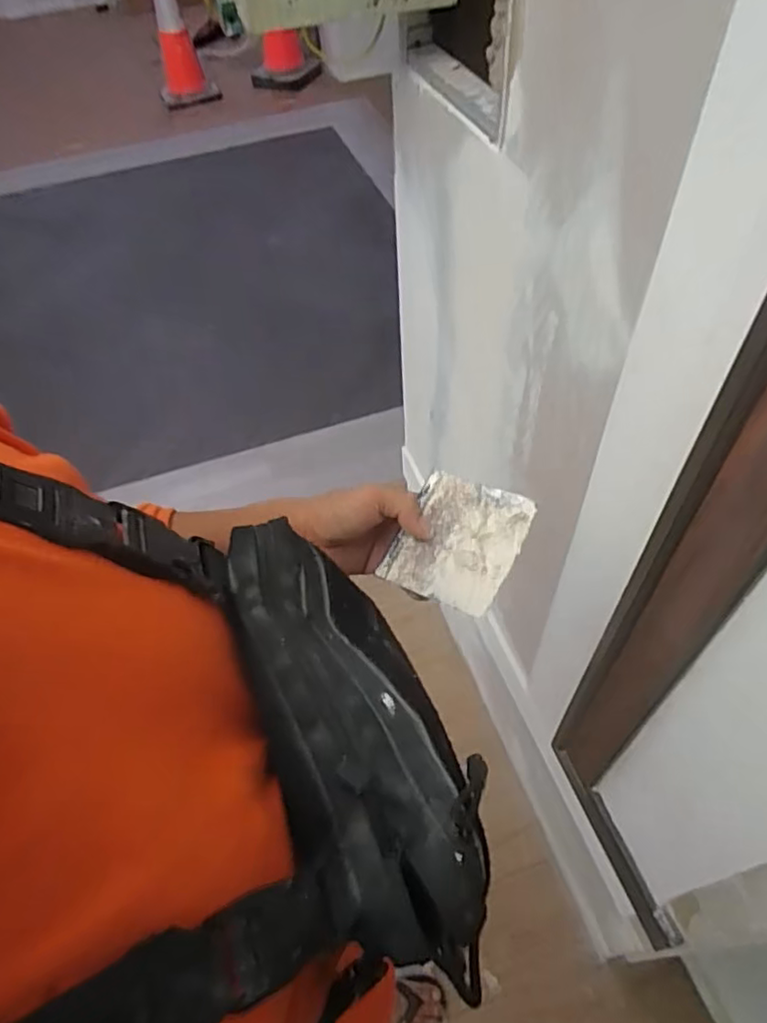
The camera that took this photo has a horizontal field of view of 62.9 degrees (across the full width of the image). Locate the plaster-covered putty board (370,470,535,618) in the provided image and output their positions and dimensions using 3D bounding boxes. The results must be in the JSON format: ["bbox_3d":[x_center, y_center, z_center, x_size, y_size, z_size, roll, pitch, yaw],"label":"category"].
[{"bbox_3d":[0.061,0.023,0.512,0.097,0.010,0.106,19,70,31],"label":"plaster-covered putty board"}]

